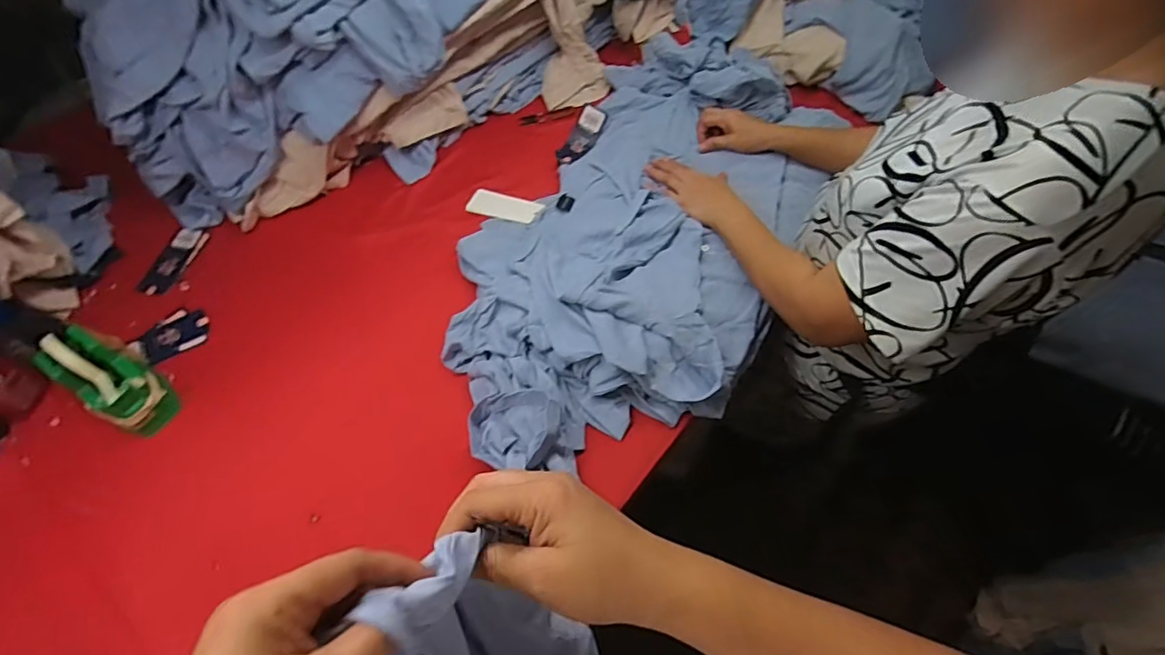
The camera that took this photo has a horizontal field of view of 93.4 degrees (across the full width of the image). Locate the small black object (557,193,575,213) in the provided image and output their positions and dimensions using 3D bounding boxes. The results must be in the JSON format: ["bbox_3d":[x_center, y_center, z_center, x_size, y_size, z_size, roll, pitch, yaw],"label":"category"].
[{"bbox_3d":[-0.025,-0.185,0.813,0.026,0.008,0.026,-2,77,8],"label":"small black object"}]

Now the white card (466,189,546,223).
[{"bbox_3d":[-0.123,-0.188,0.856,0.124,0.010,0.042,16,74,19],"label":"white card"}]

